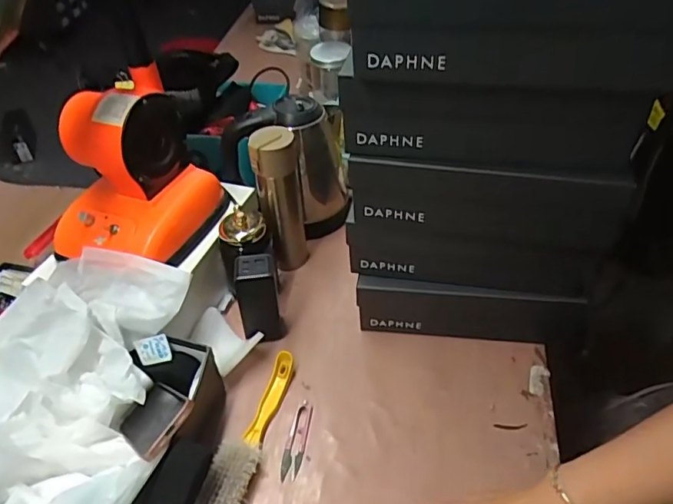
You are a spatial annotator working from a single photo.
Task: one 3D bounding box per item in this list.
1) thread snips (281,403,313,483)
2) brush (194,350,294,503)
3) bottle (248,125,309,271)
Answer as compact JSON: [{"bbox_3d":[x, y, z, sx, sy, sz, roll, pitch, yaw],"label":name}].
[{"bbox_3d":[-0.049,0.233,0.656,0.023,0.010,0.102,4,43,8],"label":"thread snips"},{"bbox_3d":[-0.106,0.223,0.648,0.051,0.033,0.230,8,44,12],"label":"brush"},{"bbox_3d":[-0.086,-0.083,0.819,0.066,0.239,0.075,-9,43,-6],"label":"bottle"}]

